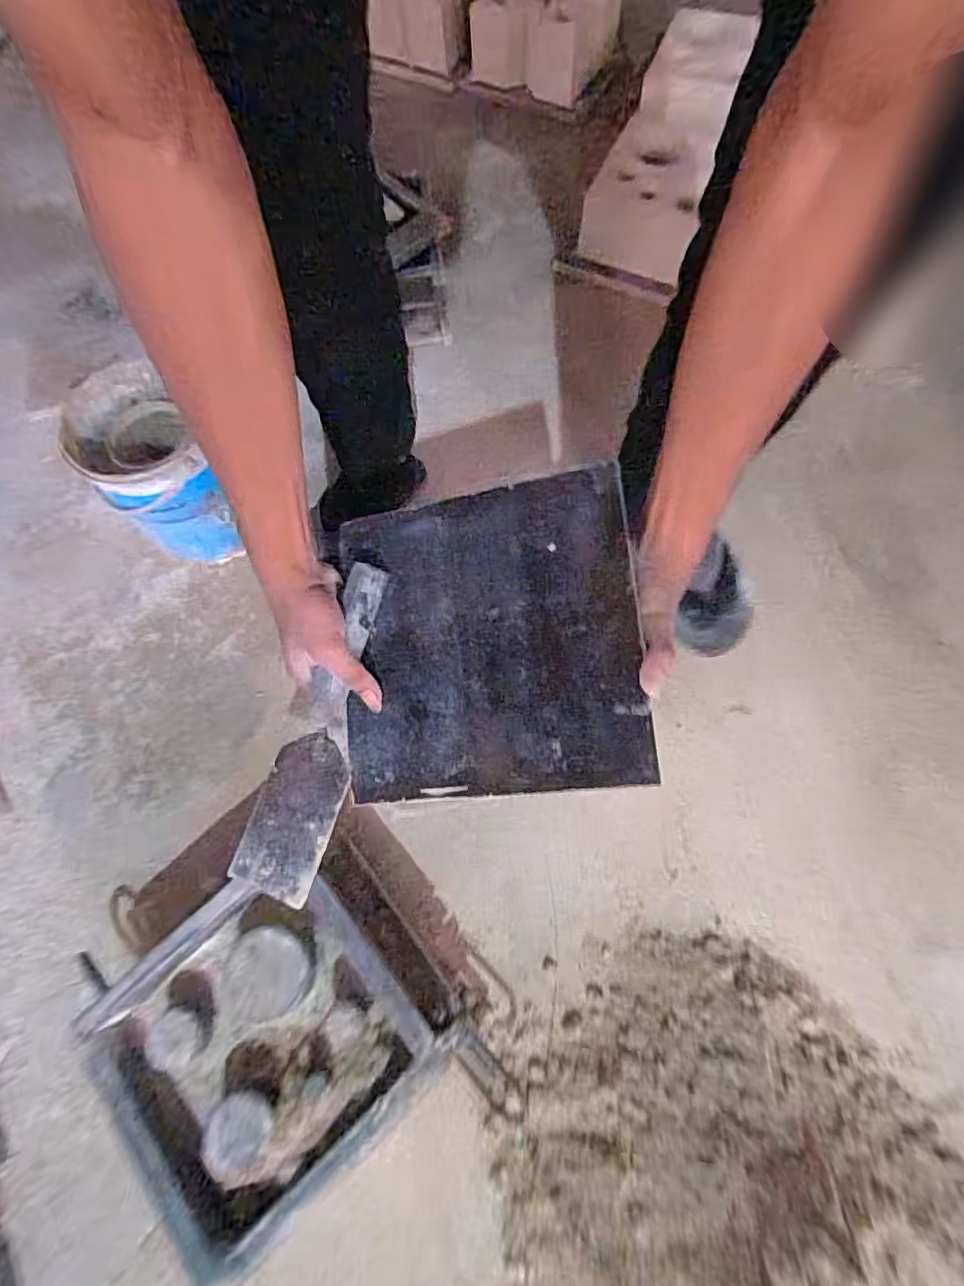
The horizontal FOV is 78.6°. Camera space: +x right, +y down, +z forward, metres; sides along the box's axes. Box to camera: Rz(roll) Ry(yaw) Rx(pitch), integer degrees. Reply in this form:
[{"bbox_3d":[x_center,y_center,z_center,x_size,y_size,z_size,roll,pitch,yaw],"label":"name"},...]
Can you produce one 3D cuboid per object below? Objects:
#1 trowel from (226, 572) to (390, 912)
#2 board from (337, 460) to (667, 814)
[{"bbox_3d":[-0.130,0.066,0.467,0.069,0.024,0.262,16,89,9],"label":"trowel"},{"bbox_3d":[-0.001,-0.004,0.452,0.231,0.010,0.232,-8,78,17],"label":"board"}]

